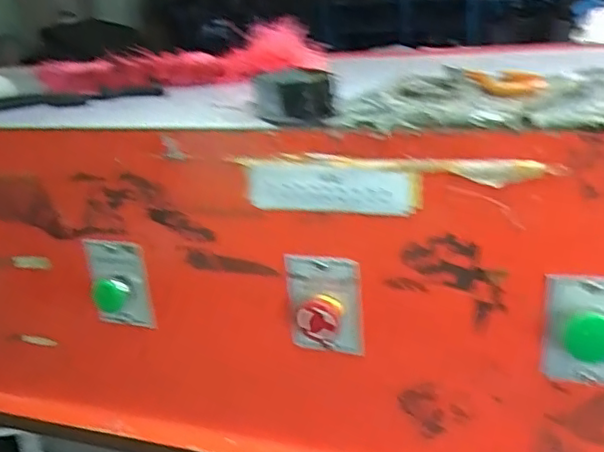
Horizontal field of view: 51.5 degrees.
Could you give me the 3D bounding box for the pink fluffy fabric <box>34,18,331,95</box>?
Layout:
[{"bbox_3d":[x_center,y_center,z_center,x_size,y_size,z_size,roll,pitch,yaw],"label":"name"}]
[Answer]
[{"bbox_3d":[-0.160,-0.217,0.822,0.375,0.064,0.115,-1,19,11],"label":"pink fluffy fabric"}]

